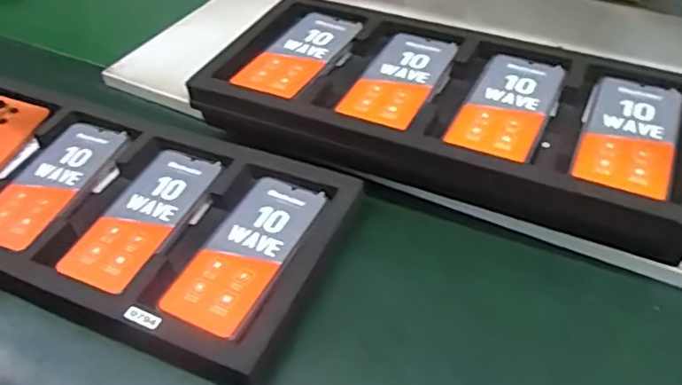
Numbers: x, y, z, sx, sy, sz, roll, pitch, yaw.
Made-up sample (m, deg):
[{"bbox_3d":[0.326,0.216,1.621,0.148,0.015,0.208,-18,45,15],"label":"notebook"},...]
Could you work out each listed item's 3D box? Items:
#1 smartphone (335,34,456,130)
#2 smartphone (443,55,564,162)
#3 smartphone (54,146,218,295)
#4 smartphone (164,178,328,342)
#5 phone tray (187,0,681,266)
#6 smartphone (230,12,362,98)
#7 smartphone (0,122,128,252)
[{"bbox_3d":[0.063,-0.118,0.615,0.077,0.008,0.157,19,48,21],"label":"smartphone"},{"bbox_3d":[0.164,-0.086,0.576,0.077,0.006,0.161,19,48,20],"label":"smartphone"},{"bbox_3d":[-0.186,0.020,0.559,0.073,0.010,0.166,17,48,19],"label":"smartphone"},{"bbox_3d":[-0.084,0.049,0.526,0.074,0.007,0.169,17,47,19],"label":"smartphone"},{"bbox_3d":[0.102,-0.079,0.610,0.480,0.075,0.242,18,48,19],"label":"phone tray"},{"bbox_3d":[-0.043,-0.154,0.657,0.071,0.011,0.163,22,49,23],"label":"smartphone"},{"bbox_3d":[-0.295,-0.011,0.599,0.074,0.013,0.165,14,47,16],"label":"smartphone"}]

